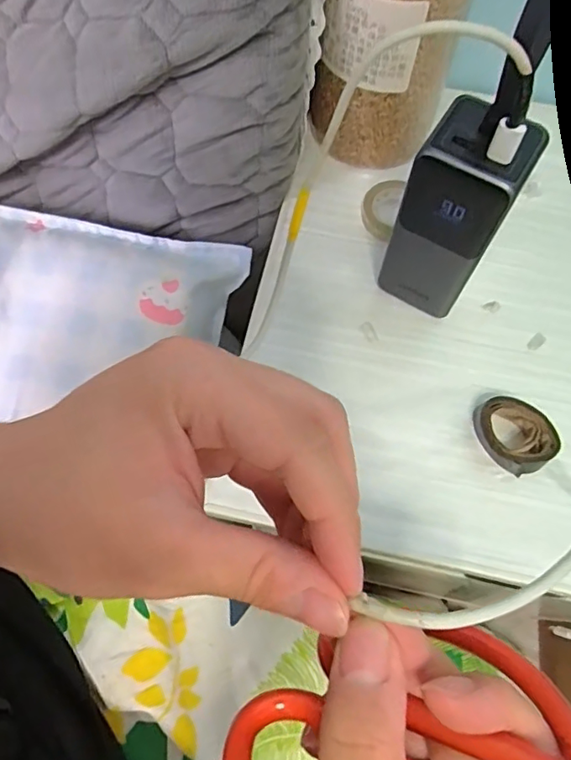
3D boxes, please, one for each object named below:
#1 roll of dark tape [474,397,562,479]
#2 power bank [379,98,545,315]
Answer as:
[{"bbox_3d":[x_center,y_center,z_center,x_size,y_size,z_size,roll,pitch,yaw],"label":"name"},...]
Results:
[{"bbox_3d":[0.141,0.034,0.337,0.039,0.019,0.048,-32,71,-12],"label":"roll of dark tape"},{"bbox_3d":[0.098,-0.093,0.326,0.052,0.135,0.045,31,71,12],"label":"power bank"}]

